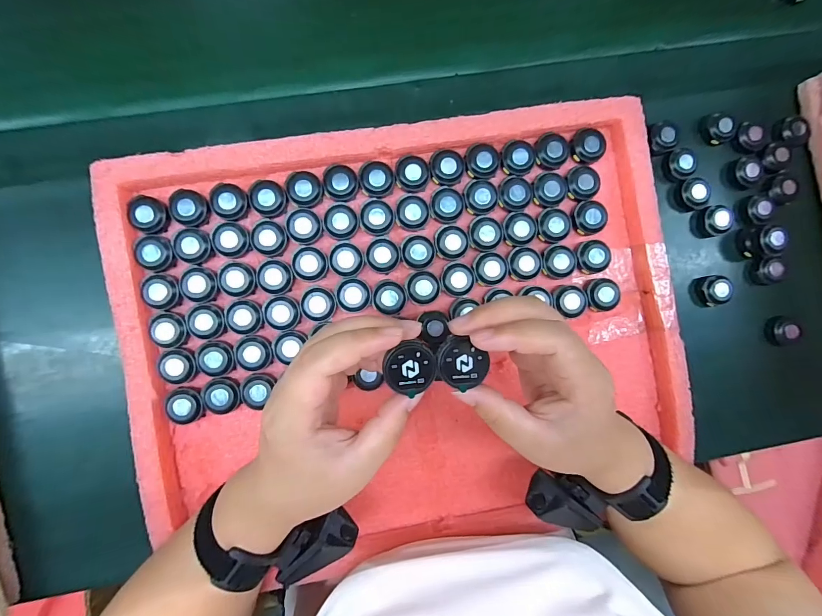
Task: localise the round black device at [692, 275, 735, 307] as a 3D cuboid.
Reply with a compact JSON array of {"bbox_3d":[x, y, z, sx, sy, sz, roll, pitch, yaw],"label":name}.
[{"bbox_3d":[0.292,-0.017,0.362,0.026,0.017,0.029,-7,88,-4],"label":"round black device"}]

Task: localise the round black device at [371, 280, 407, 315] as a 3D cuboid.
[{"bbox_3d":[-0.018,-0.009,0.322,0.029,0.010,0.028,0,87,-4],"label":"round black device"}]

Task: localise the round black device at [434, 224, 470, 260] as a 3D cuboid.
[{"bbox_3d":[0.035,-0.057,0.326,0.029,0.009,0.029,0,87,-4],"label":"round black device"}]

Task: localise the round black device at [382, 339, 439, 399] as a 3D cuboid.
[{"bbox_3d":[0.000,0.034,0.206,0.028,0.004,0.027,0,90,-7],"label":"round black device"}]

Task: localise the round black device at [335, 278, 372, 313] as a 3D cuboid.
[{"bbox_3d":[-0.049,-0.011,0.319,0.029,0.009,0.029,0,87,-4],"label":"round black device"}]

